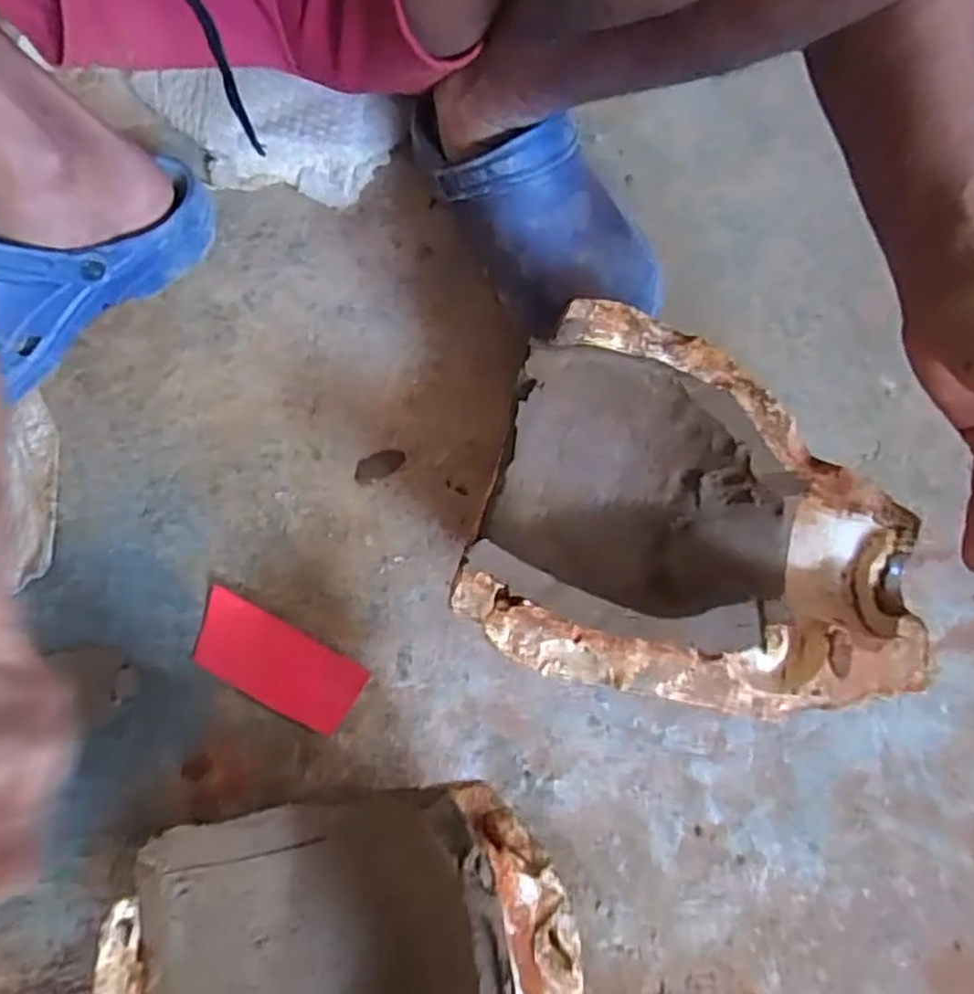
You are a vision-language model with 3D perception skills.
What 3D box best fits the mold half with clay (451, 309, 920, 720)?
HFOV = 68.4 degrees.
[{"bbox_3d":[0.110,0.019,0.384,0.219,0.105,0.185,14,69,8],"label":"mold half with clay"}]

